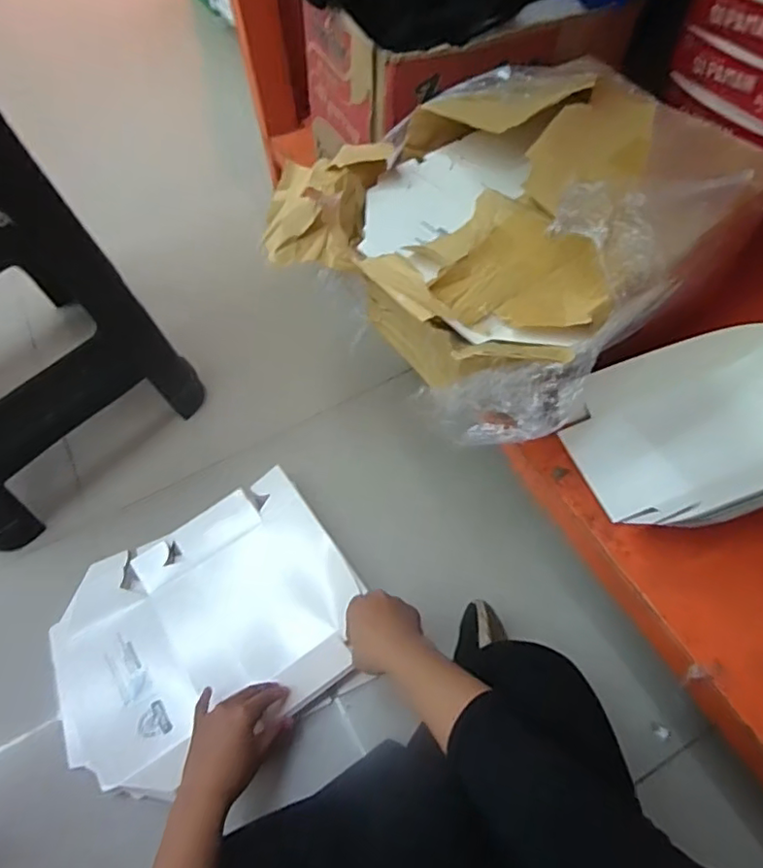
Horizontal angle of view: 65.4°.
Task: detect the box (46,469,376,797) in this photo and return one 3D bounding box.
[{"bbox_3d":[-0.214,0.232,0.725,0.350,0.032,0.271,-28,62,-13],"label":"box"}]

